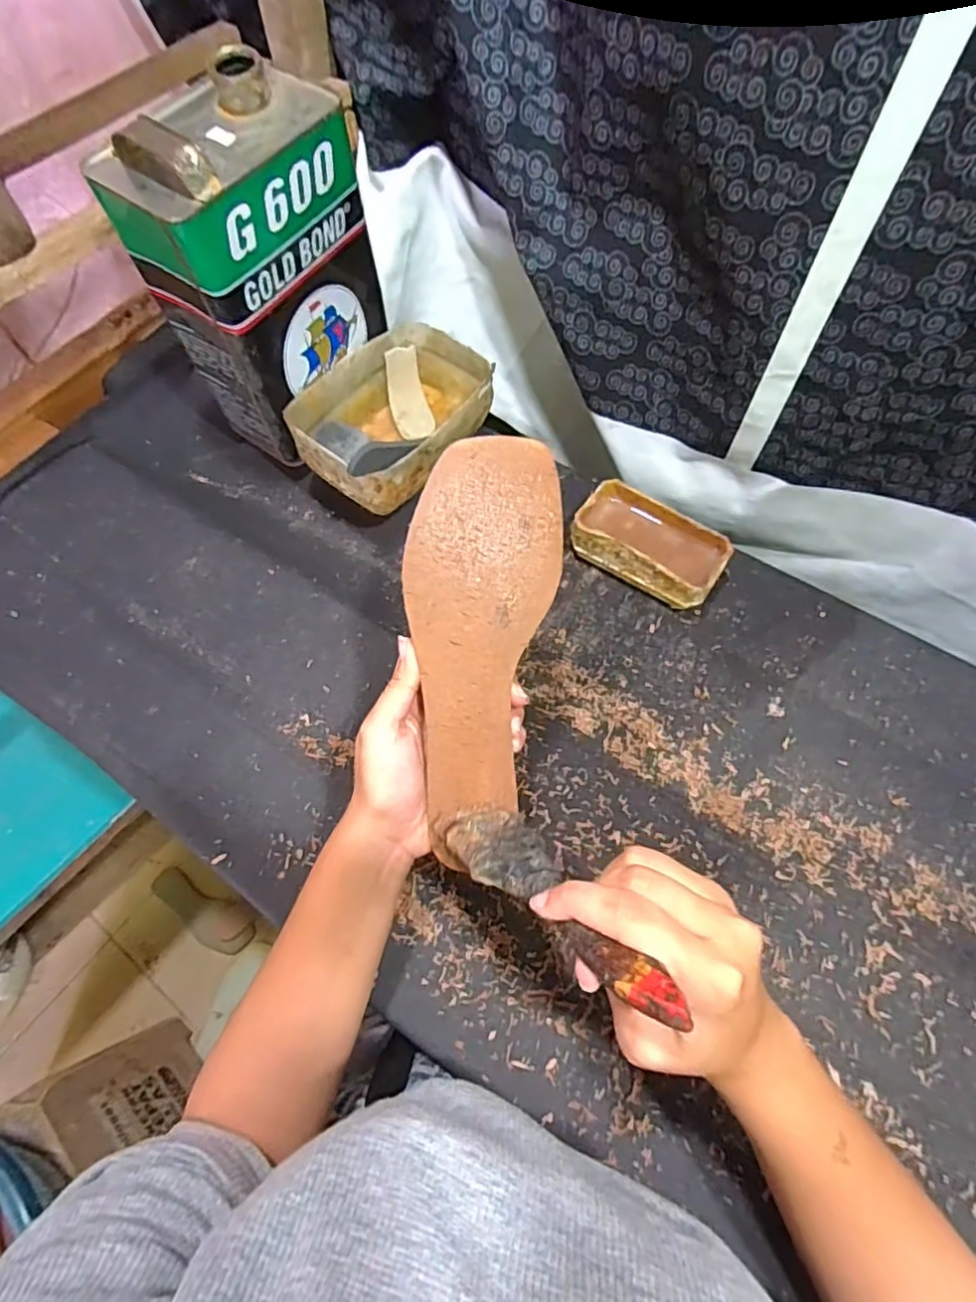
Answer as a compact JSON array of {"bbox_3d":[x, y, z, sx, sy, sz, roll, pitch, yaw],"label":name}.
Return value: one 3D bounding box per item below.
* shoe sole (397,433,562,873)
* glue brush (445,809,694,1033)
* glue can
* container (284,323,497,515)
[{"bbox_3d":[-0.009,-0.005,0.330,0.081,0.009,0.227,10,91,-10],"label":"shoe sole"},{"bbox_3d":[0.026,0.106,0.259,0.036,0.014,0.144,-39,29,-17],"label":"glue brush"},{"bbox_3d":[-0.184,-0.310,0.511,0.106,0.242,0.165,30,68,14],"label":"glue can"},{"bbox_3d":[-0.086,-0.219,0.557,0.127,0.071,0.184,34,69,16],"label":"container"}]

